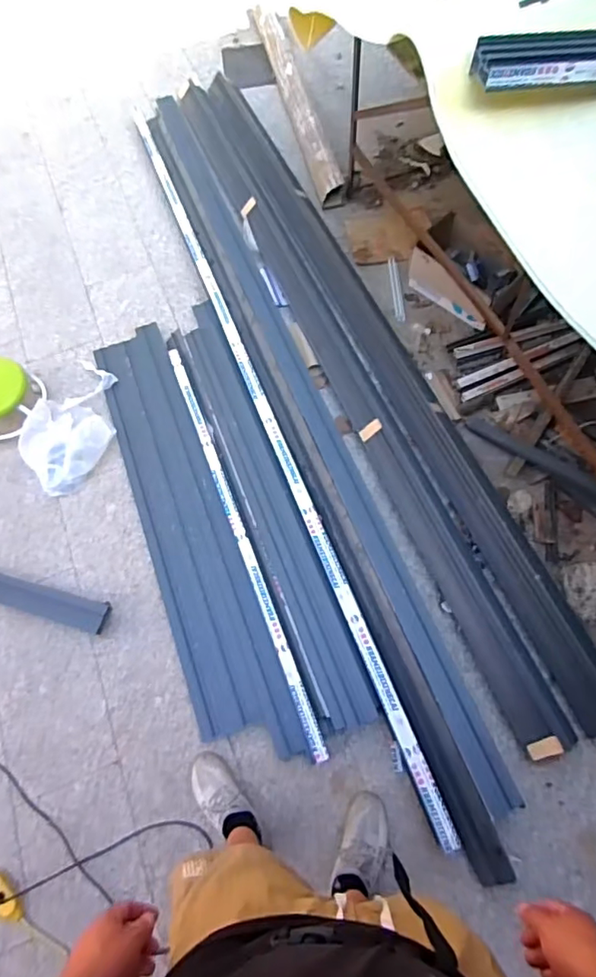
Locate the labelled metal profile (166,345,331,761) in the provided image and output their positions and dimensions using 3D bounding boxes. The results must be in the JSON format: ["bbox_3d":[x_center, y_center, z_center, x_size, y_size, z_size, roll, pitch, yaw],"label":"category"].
[{"bbox_3d":[-0.190,0.102,1.605,0.046,0.024,1.362,-21,67,-6],"label":"labelled metal profile"}]

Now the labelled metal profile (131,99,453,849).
[{"bbox_3d":[-0.173,-0.421,1.838,0.069,0.024,2.966,-20,67,-6],"label":"labelled metal profile"}]

